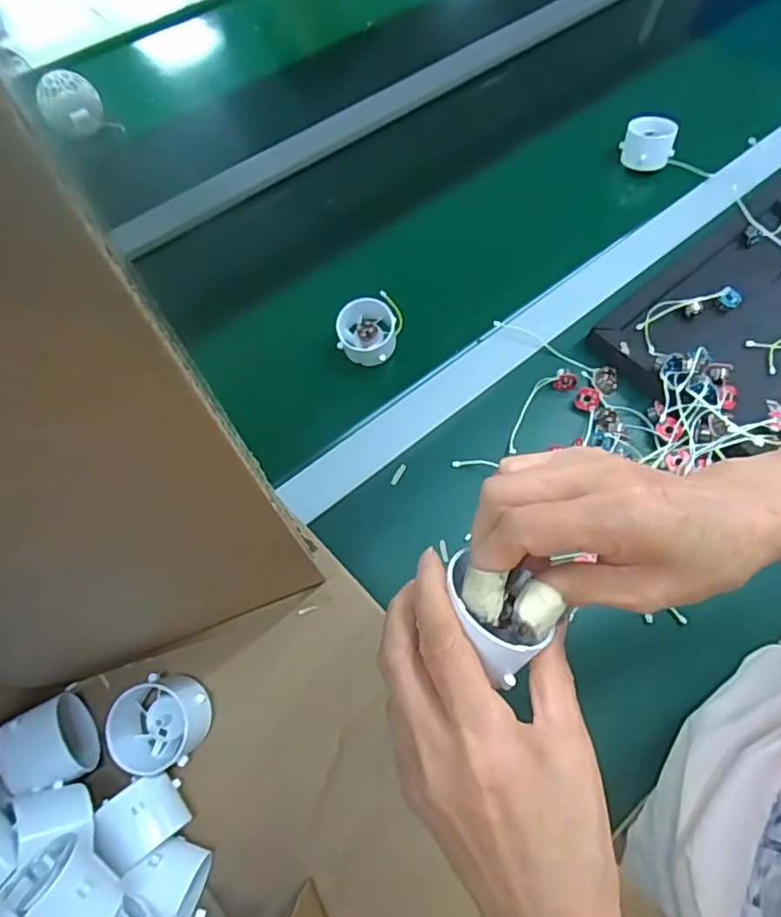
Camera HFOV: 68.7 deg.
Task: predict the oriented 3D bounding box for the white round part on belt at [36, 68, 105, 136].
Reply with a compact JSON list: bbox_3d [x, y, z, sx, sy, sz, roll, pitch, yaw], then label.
[{"bbox_3d":[-0.349,-0.392,0.630,0.062,0.044,0.062,0,66,0],"label":"white round part on belt"}]

